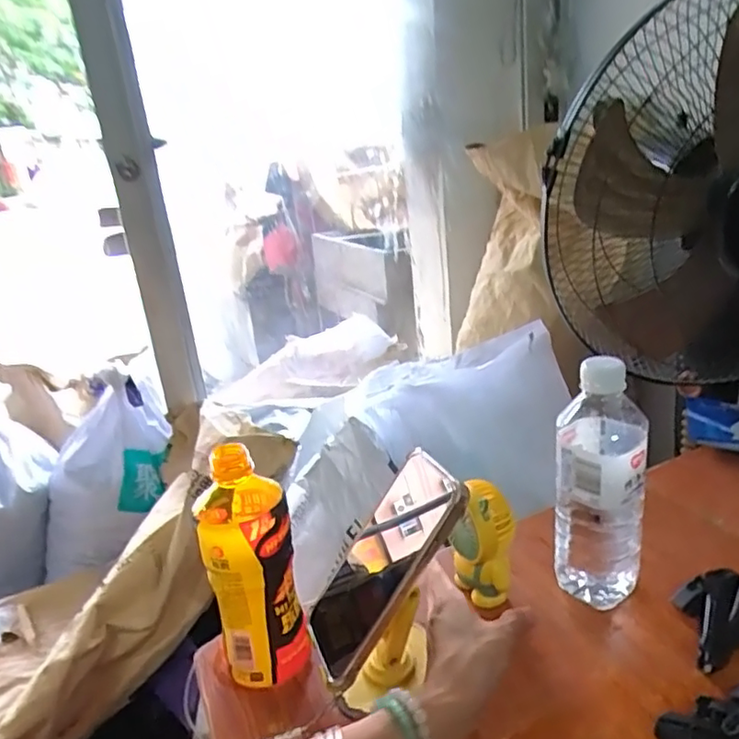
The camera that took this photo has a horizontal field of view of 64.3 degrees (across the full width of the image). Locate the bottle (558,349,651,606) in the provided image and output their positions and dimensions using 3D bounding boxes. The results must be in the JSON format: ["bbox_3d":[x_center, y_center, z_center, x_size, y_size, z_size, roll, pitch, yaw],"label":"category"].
[{"bbox_3d":[0.191,0.095,0.491,0.068,0.208,0.070,2,21,22],"label":"bottle"}]

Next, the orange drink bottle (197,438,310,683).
[{"bbox_3d":[-0.091,0.148,0.453,0.064,0.181,0.074,-12,20,-16],"label":"orange drink bottle"}]

